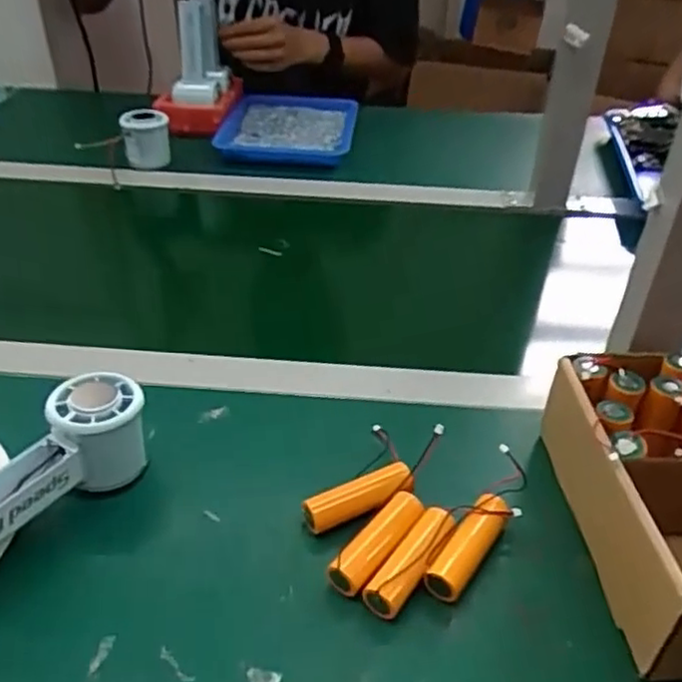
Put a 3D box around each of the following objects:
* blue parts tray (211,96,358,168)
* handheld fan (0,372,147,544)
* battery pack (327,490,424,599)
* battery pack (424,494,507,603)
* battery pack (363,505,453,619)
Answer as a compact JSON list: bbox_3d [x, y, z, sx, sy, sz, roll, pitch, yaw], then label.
[{"bbox_3d":[-0.068,-0.299,0.938,0.167,0.031,0.210,7,38,5],"label":"blue parts tray"},{"bbox_3d":[-0.187,0.084,0.415,0.053,0.065,0.147,30,46,30],"label":"handheld fan"},{"bbox_3d":[0.023,0.124,0.408,0.022,0.022,0.074,27,44,28],"label":"battery pack"},{"bbox_3d":[0.076,0.124,0.405,0.020,0.024,0.072,26,44,27],"label":"battery pack"},{"bbox_3d":[0.041,0.131,0.396,0.021,0.026,0.068,27,44,27],"label":"battery pack"}]

